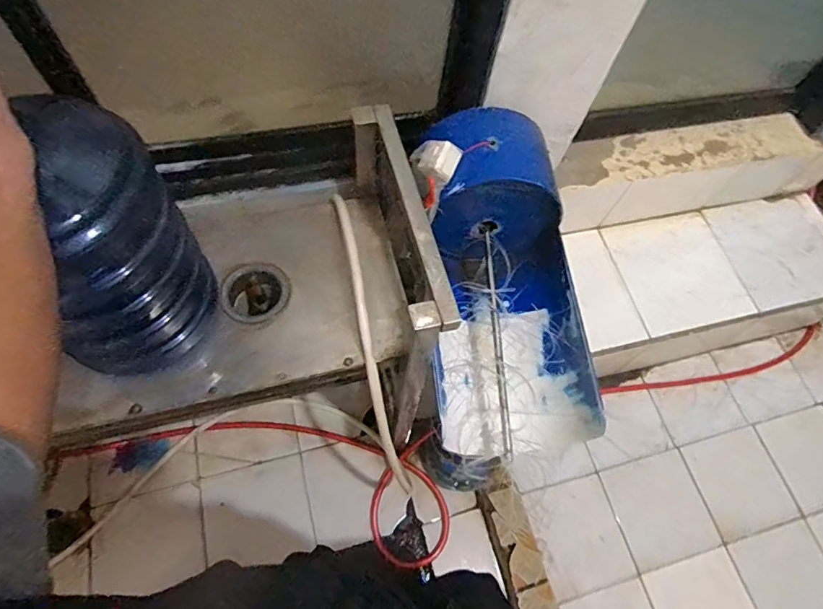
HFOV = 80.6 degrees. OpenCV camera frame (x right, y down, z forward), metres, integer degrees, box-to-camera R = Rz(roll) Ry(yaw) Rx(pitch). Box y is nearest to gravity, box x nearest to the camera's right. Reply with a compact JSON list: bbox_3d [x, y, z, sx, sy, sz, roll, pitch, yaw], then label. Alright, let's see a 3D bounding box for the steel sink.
[{"bbox_3d":[-0.271,-0.080,0.854,0.566,0.270,0.452,-8,66,-10],"label":"steel sink"}]

